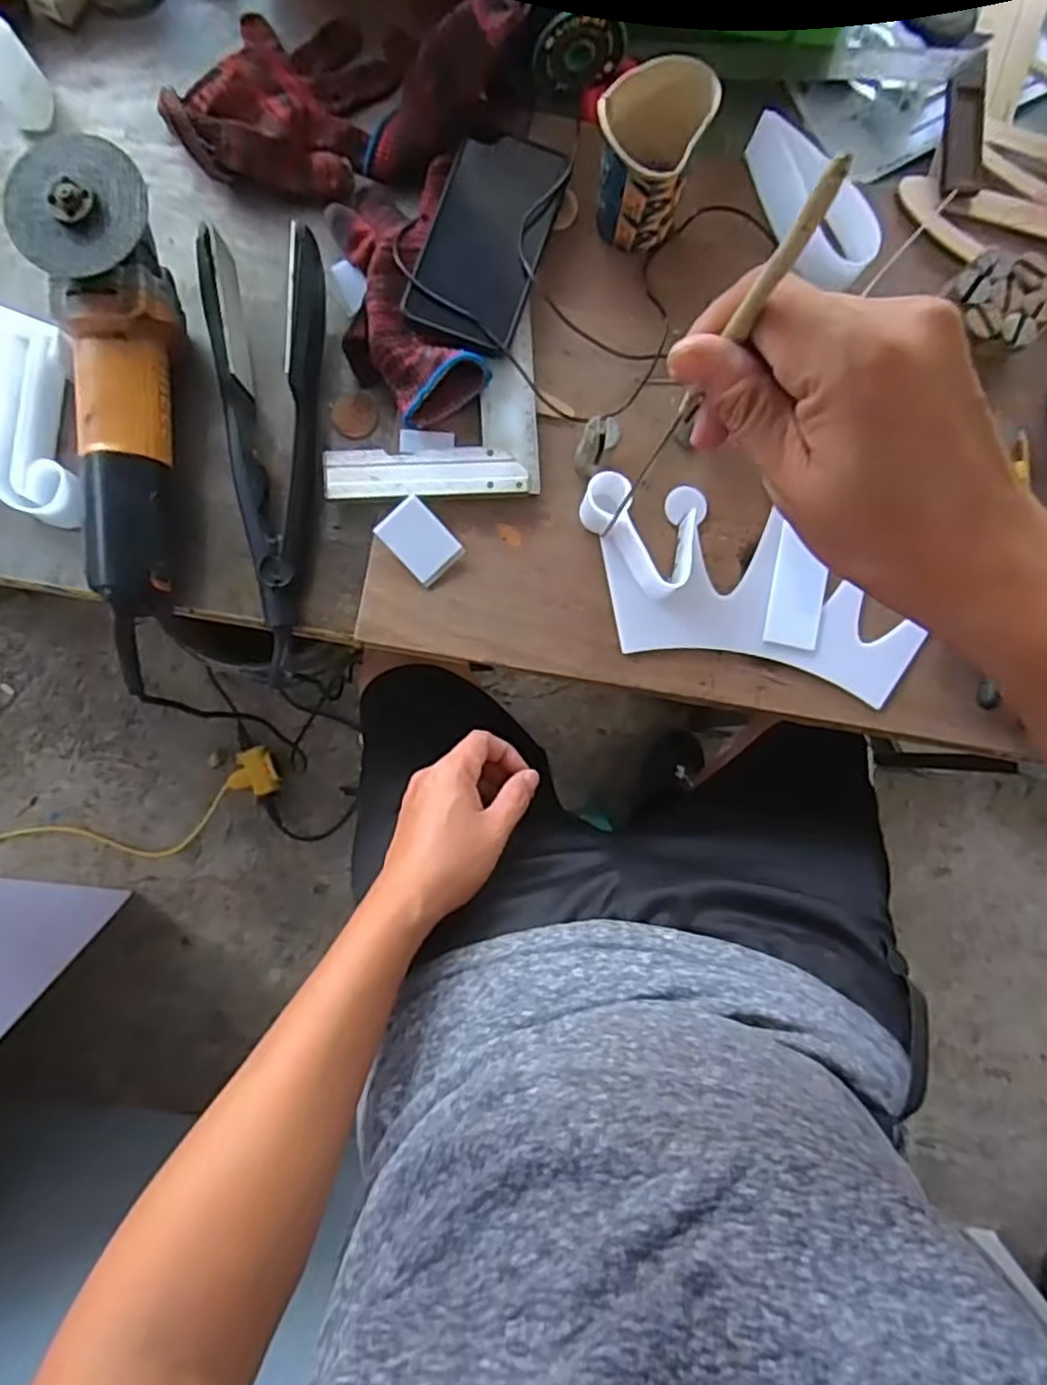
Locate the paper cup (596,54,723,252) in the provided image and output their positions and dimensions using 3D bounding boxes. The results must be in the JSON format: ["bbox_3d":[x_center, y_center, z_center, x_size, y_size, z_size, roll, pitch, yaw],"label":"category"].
[{"bbox_3d":[0.084,-0.366,0.496,0.071,0.086,0.081,26,86,-1],"label":"paper cup"}]

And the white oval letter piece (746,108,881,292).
[{"bbox_3d":[0.214,-0.364,0.533,0.049,0.034,0.132,-30,89,-4],"label":"white oval letter piece"}]

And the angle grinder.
[{"bbox_3d":[-0.268,-0.200,0.472,0.079,0.079,0.286,-7,87,-4],"label":"angle grinder"}]

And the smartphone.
[{"bbox_3d":[-0.025,-0.330,0.517,0.080,0.014,0.167,18,81,-3],"label":"smartphone"}]

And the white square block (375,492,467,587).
[{"bbox_3d":[-0.073,-0.108,0.510,0.039,0.009,0.055,-43,90,-5],"label":"white square block"}]

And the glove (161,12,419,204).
[{"bbox_3d":[-0.173,-0.450,0.540,0.134,0.040,0.166,24,86,-2],"label":"glove"}]

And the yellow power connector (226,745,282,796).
[{"bbox_3d":[-0.456,0.136,1.205,0.088,0.038,0.082,-17,88,-4],"label":"yellow power connector"}]

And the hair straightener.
[{"bbox_3d":[-0.181,-0.177,0.505,0.076,0.055,0.272,1,87,-3],"label":"hair straightener"}]

